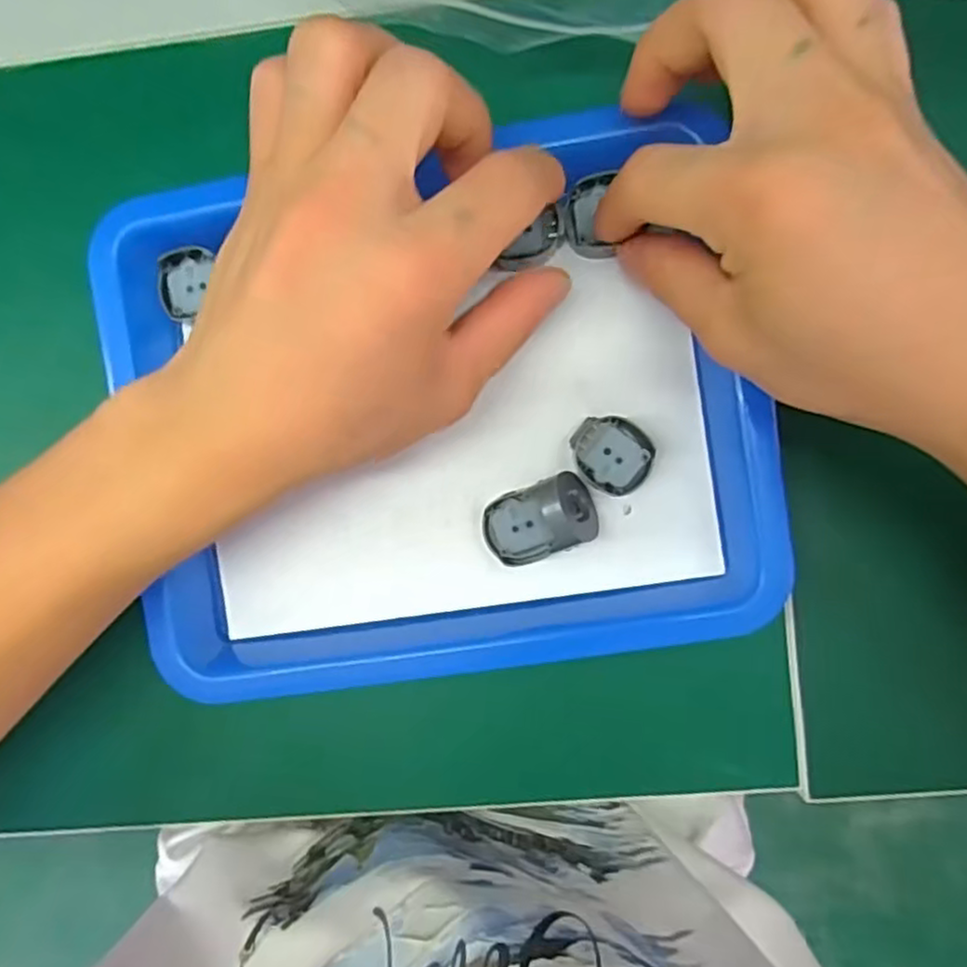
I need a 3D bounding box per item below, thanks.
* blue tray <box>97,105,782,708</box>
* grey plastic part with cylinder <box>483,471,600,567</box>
[{"bbox_3d":[-0.015,-0.022,0.241,0.209,0.029,0.173,-10,91,6],"label":"blue tray"},{"bbox_3d":[0.019,0.013,0.238,0.039,0.025,0.025,-20,91,2],"label":"grey plastic part with cylinder"}]

